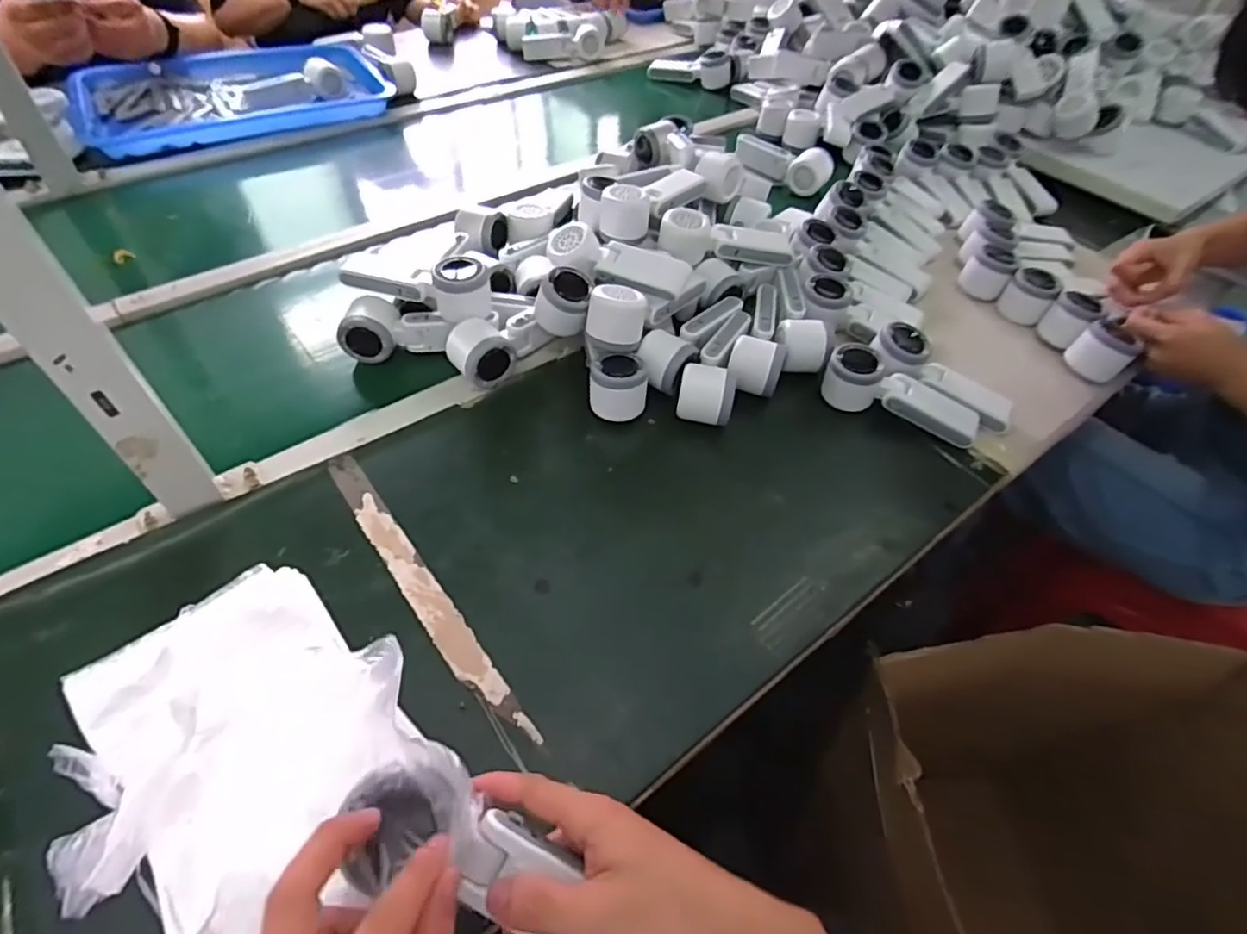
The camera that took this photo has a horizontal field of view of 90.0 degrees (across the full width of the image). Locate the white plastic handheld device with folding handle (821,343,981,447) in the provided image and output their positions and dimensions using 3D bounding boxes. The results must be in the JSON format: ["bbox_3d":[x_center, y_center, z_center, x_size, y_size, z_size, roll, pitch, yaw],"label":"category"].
[{"bbox_3d":[0.294,-0.074,0.665,0.163,0.060,0.061,21,53,13],"label":"white plastic handheld device with folding handle"}]

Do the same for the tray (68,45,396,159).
[{"bbox_3d":[-0.672,-0.657,1.084,0.481,0.047,0.310,-24,57,-22],"label":"tray"}]

